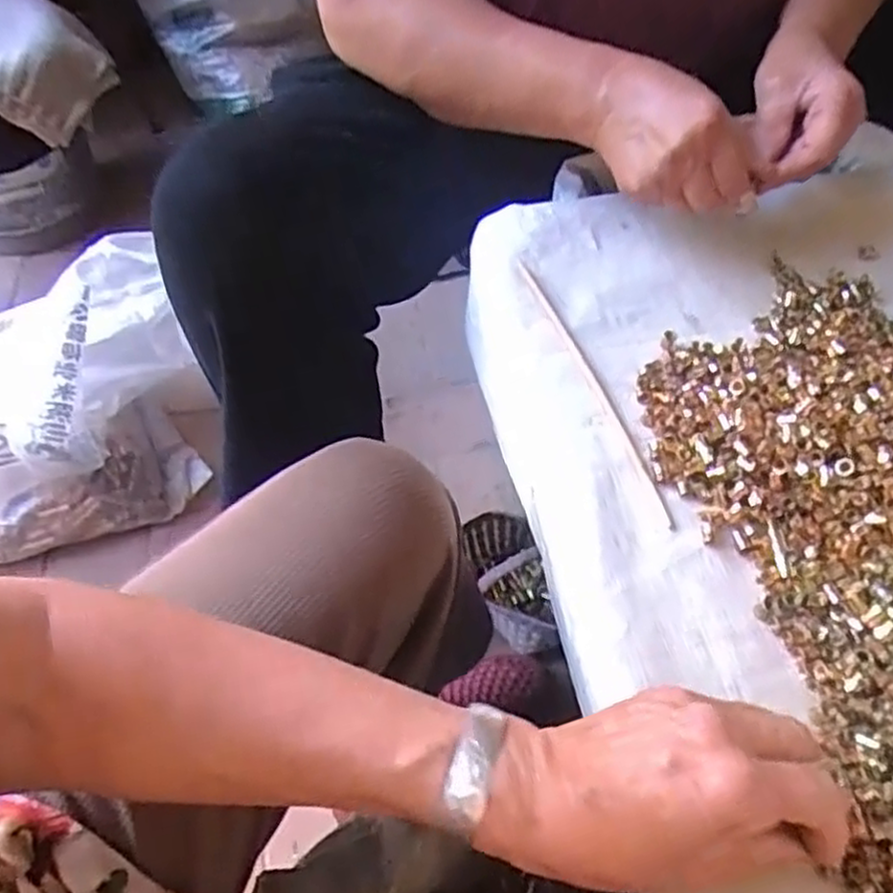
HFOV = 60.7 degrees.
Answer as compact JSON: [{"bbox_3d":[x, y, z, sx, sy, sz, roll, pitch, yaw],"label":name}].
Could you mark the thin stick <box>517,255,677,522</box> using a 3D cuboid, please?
[{"bbox_3d":[0.096,-0.045,0.495,0.011,0.004,0.225,-17,56,-10],"label":"thin stick"}]

